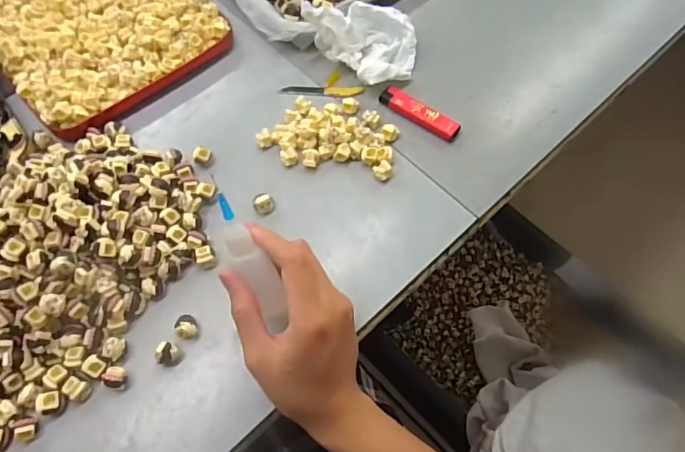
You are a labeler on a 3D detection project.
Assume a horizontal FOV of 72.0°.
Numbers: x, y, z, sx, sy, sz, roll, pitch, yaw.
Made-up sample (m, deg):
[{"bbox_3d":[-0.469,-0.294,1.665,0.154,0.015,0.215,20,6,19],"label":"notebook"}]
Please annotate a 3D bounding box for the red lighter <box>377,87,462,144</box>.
[{"bbox_3d":[0.071,-0.104,0.435,0.080,0.010,0.020,35,70,16],"label":"red lighter"}]

